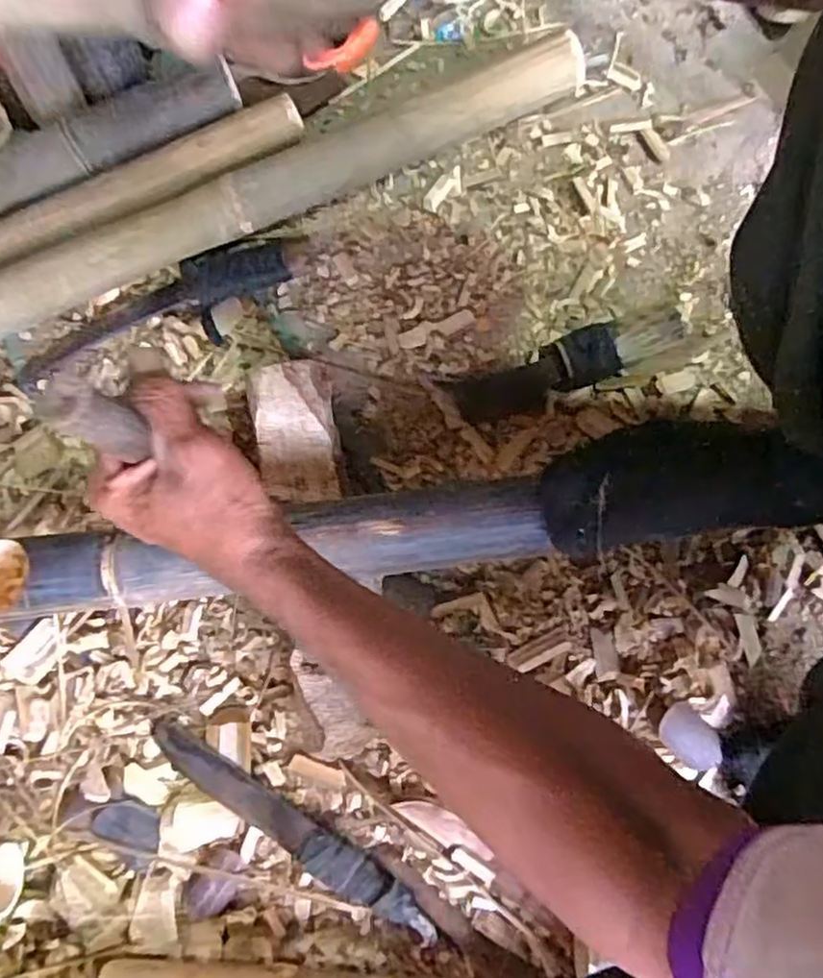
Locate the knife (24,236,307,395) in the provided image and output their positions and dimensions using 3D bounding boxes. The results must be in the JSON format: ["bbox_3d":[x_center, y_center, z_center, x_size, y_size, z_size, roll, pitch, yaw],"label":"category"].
[{"bbox_3d":[-0.237,-0.167,0.654,0.300,0.039,0.077,-26,80,-4],"label":"knife"}]

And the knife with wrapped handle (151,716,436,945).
[{"bbox_3d":[-0.104,0.283,0.575,0.282,0.016,0.034,31,81,6],"label":"knife with wrapped handle"}]

